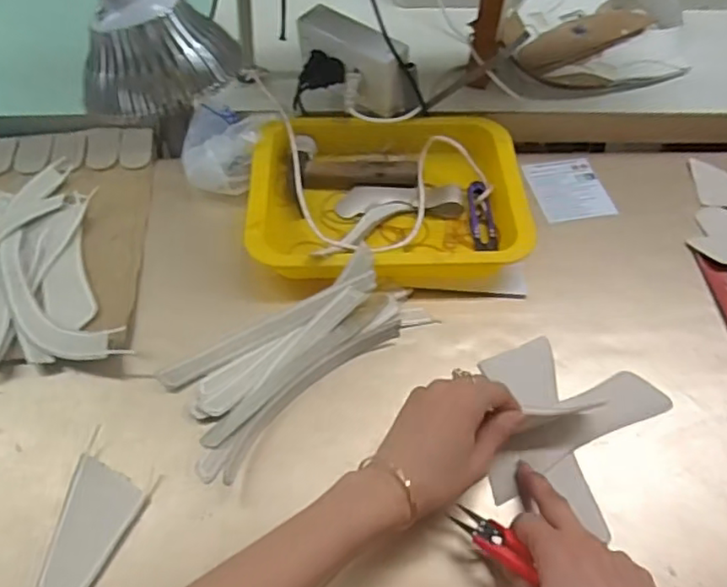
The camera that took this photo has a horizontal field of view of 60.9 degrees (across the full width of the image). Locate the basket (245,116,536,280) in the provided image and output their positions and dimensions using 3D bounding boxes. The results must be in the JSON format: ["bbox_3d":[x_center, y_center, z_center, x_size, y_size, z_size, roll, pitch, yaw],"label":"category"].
[{"bbox_3d":[0.022,-0.092,0.591,0.251,0.049,0.202,-1,58,-1],"label":"basket"}]

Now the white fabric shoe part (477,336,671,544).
[{"bbox_3d":[0.148,0.098,0.467,0.130,0.033,0.136,0,58,0],"label":"white fabric shoe part"}]

